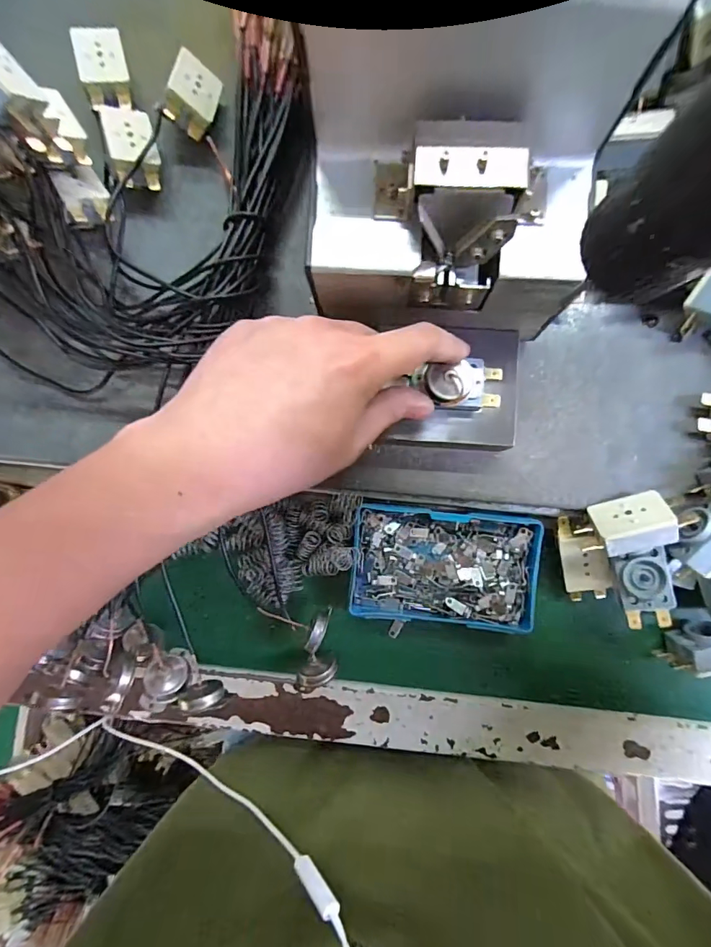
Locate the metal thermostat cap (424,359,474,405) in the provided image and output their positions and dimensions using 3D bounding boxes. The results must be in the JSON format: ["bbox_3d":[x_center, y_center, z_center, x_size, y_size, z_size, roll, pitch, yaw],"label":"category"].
[{"bbox_3d":[0.051,-0.048,0.237,0.026,0.007,0.020,-11,88,1],"label":"metal thermostat cap"}]

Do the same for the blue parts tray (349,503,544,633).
[{"bbox_3d":[0.057,0.060,0.287,0.115,0.021,0.070,5,88,2],"label":"blue parts tray"}]

